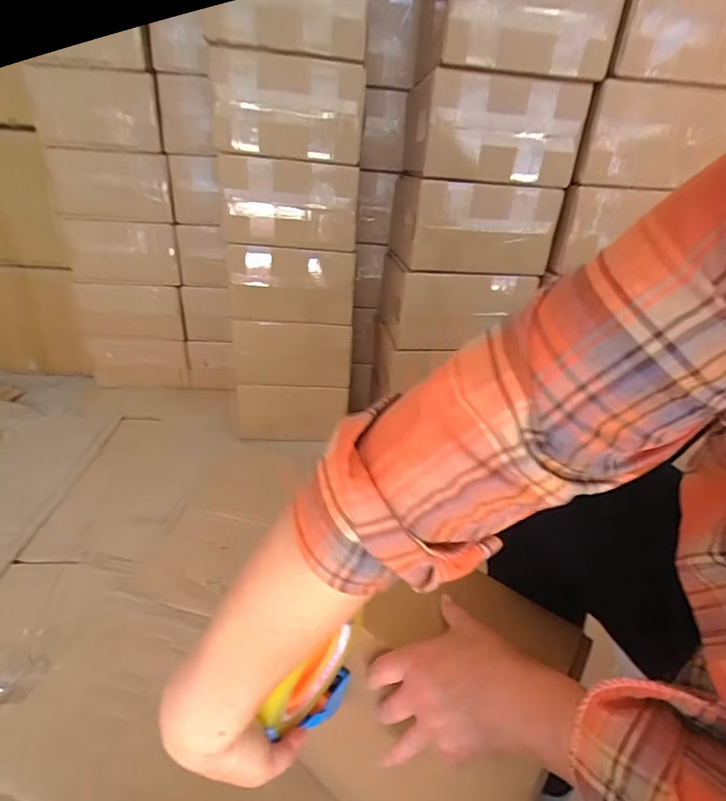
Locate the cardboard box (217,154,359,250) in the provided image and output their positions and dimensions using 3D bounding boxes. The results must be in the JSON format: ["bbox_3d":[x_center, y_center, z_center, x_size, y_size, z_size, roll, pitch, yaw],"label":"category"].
[{"bbox_3d":[-0.149,-0.398,0.918,0.251,0.160,0.136,0,29,-8],"label":"cardboard box"}]

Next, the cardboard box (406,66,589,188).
[{"bbox_3d":[0.237,-0.507,0.858,0.275,0.152,0.286,1,29,-6],"label":"cardboard box"}]

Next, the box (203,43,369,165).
[{"bbox_3d":[-0.139,-0.551,0.863,0.290,0.171,0.191,-2,29,-11],"label":"box"}]

